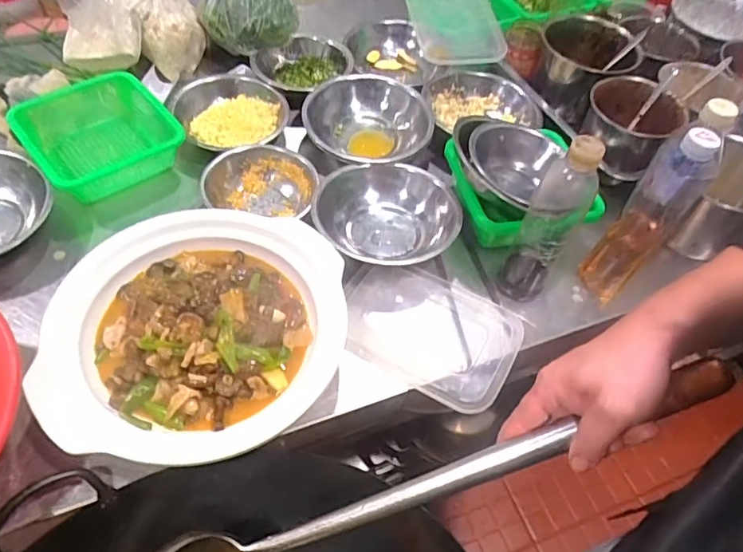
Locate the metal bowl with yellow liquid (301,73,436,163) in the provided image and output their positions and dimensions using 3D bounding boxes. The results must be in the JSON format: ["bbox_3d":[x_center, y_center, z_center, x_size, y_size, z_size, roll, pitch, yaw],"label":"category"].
[{"bbox_3d":[-0.007,-0.225,0.805,0.176,0.065,0.180,3,54,-4],"label":"metal bowl with yellow liquid"}]

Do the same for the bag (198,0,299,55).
[{"bbox_3d":[-0.189,-0.412,0.859,0.150,0.109,0.115,-11,56,-13],"label":"bag"}]

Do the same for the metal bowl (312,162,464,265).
[{"bbox_3d":[0.020,-0.078,0.695,0.174,0.056,0.170,3,54,-4],"label":"metal bowl"}]

